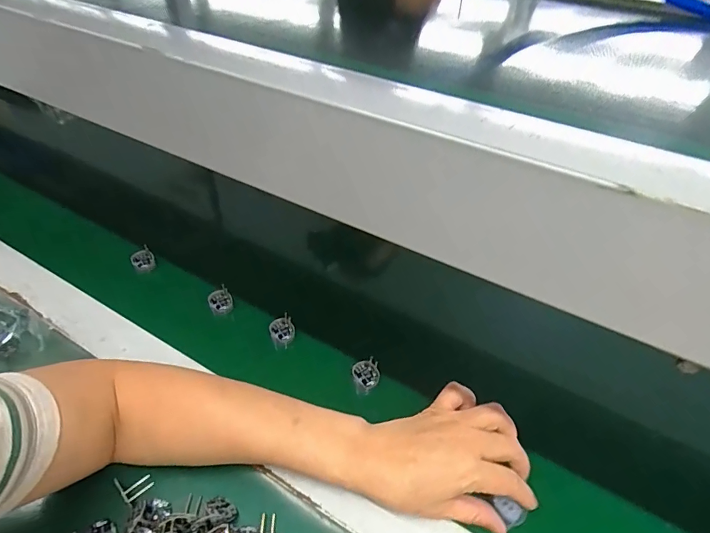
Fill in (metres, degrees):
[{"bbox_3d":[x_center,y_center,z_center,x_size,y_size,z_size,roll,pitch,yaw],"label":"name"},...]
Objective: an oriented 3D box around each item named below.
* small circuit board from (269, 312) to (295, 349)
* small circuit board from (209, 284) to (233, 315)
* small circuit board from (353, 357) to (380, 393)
[{"bbox_3d":[-0.081,0.073,0.464,0.027,0.008,0.034,-18,62,-17],"label":"small circuit board"},{"bbox_3d":[-0.160,0.041,0.492,0.027,0.006,0.030,-31,81,-20],"label":"small circuit board"},{"bbox_3d":[0.013,0.111,0.430,0.028,0.004,0.031,41,57,18],"label":"small circuit board"}]

